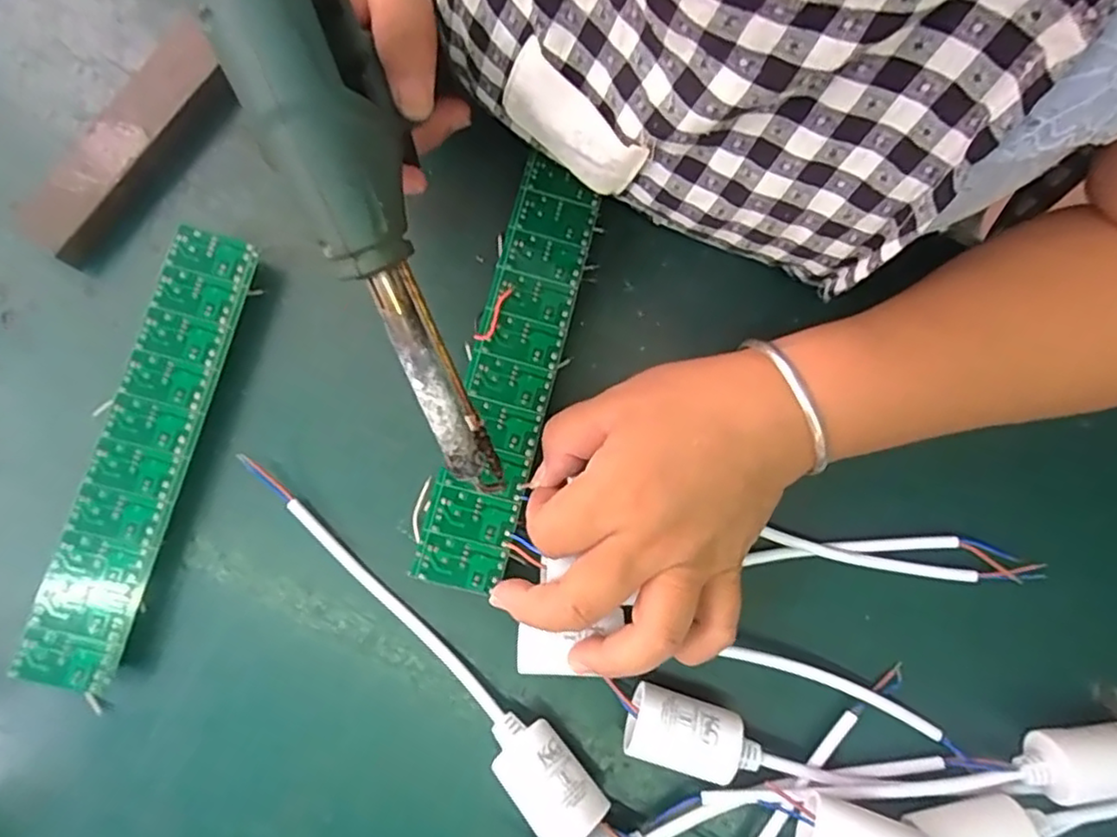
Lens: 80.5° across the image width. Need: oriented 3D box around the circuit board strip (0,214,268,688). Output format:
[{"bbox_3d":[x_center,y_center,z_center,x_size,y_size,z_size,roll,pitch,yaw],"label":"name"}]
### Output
[{"bbox_3d":[-0.183,0.014,0.296,0.037,0.018,0.201,14,80,1],"label":"circuit board strip"}]

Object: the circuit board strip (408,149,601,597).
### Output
[{"bbox_3d":[-0.021,-0.023,0.298,0.037,0.005,0.195,14,81,1],"label":"circuit board strip"}]

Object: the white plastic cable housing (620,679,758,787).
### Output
[{"bbox_3d":[0.055,0.130,0.274,0.053,0.030,0.027,17,80,2],"label":"white plastic cable housing"}]

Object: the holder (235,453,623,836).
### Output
[{"bbox_3d":[-0.058,0.096,0.275,0.220,0.035,0.027,42,82,6],"label":"holder"}]

